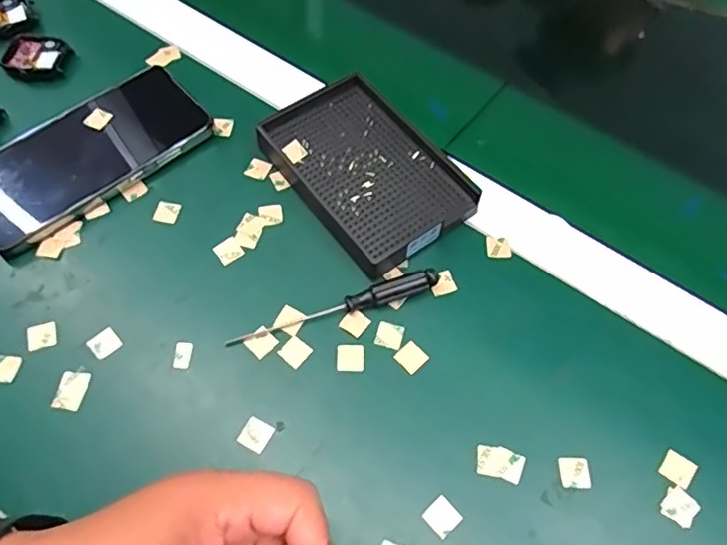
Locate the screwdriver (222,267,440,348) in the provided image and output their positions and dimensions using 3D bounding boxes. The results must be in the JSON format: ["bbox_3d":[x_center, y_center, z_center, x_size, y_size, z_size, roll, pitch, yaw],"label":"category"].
[{"bbox_3d":[-0.017,0.022,0.343,0.131,0.015,0.011,-16,63,-11],"label":"screwdriver"}]

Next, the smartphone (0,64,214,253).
[{"bbox_3d":[-0.190,-0.084,0.389,0.160,0.014,0.079,-37,70,-17],"label":"smartphone"}]

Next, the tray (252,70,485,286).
[{"bbox_3d":[0.002,-0.070,0.389,0.094,0.024,0.137,-31,67,-17],"label":"tray"}]

